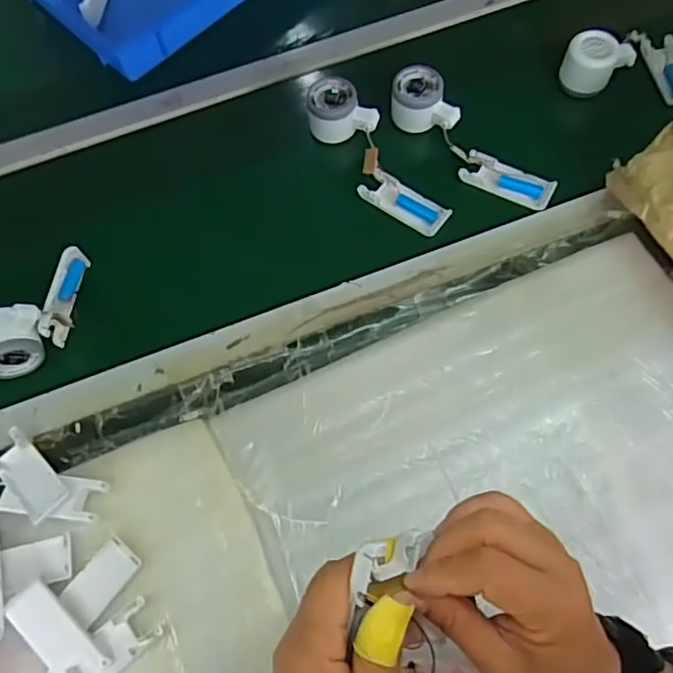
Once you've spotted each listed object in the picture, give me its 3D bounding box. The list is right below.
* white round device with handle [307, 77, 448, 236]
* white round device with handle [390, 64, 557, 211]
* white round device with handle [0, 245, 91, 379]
[{"bbox_3d":[0.044,-0.204,0.687,0.066,0.050,0.218,-33,71,-10],"label":"white round device with handle"},{"bbox_3d":[0.150,-0.225,0.685,0.058,0.040,0.223,-41,73,-12],"label":"white round device with handle"},{"bbox_3d":[-0.309,-0.027,0.622,0.055,0.059,0.151,33,74,14],"label":"white round device with handle"}]

